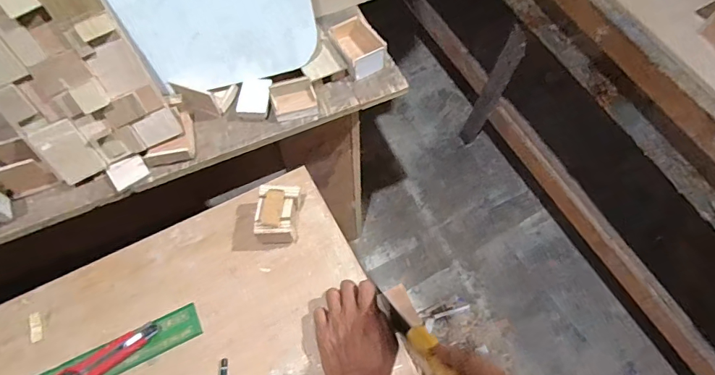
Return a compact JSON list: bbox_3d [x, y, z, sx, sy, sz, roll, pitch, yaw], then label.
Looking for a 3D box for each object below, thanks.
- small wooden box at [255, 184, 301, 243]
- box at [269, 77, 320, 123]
[{"bbox_3d":[-0.114,0.041,0.605,0.057,0.051,0.082,3,63,2],"label":"small wooden box"},{"bbox_3d":[-0.104,-0.143,0.694,0.069,0.032,0.058,-15,64,-7],"label":"box"}]

